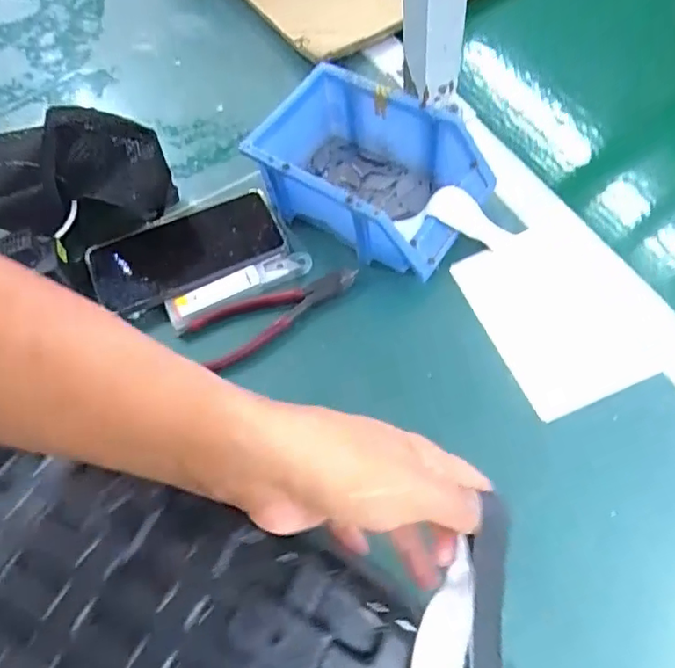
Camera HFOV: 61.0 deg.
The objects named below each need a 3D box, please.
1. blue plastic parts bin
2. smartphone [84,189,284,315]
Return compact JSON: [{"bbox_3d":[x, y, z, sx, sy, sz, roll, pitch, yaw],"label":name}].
[{"bbox_3d":[0.028,-0.139,0.486,0.181,0.067,0.126,30,70,19],"label":"blue plastic parts bin"},{"bbox_3d":[-0.131,-0.074,0.499,0.163,0.010,0.082,-26,64,-7],"label":"smartphone"}]

